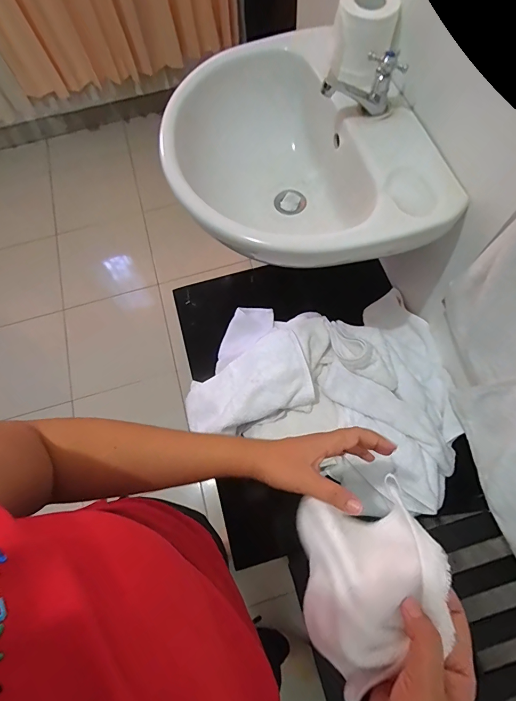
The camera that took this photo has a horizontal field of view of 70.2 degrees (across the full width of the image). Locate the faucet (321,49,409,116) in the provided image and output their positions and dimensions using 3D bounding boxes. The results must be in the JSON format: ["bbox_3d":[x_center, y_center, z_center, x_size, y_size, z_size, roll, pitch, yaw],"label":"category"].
[{"bbox_3d":[0.164,-0.422,0.578,0.134,0.075,0.057,-6,68,1],"label":"faucet"}]

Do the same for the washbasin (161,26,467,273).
[{"bbox_3d":[0.058,-0.321,0.664,0.406,0.186,0.444,-15,68,-3],"label":"washbasin"}]

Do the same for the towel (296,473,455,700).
[{"bbox_3d":[0.097,0.196,0.323,0.112,0.084,0.134,-9,68,0],"label":"towel"}]

